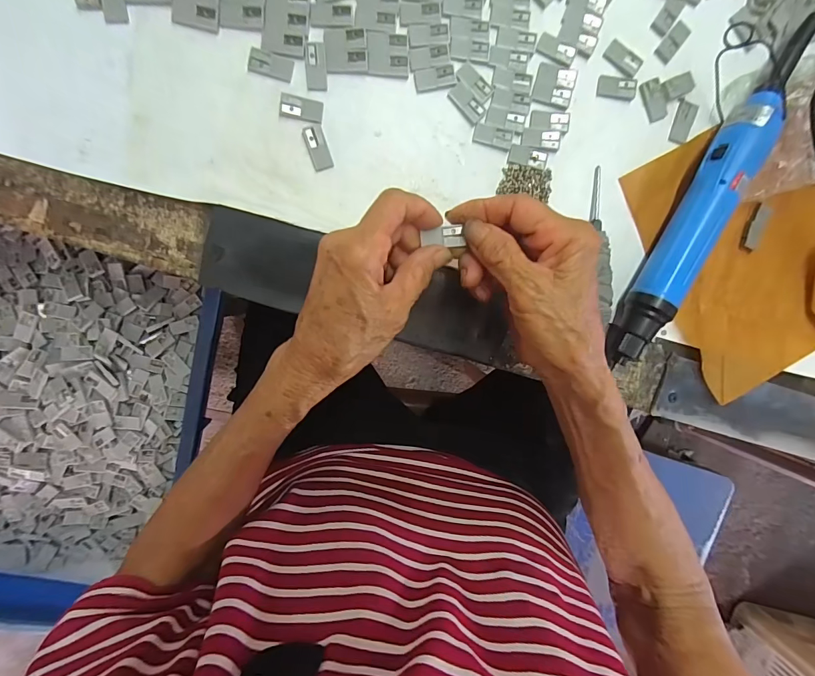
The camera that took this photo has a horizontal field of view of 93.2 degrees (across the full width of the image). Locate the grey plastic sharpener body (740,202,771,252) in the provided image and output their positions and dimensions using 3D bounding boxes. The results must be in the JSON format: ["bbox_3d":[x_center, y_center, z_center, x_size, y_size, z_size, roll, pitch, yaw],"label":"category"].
[{"bbox_3d":[0.276,-0.088,0.305,0.015,0.006,0.038,22,92,-8],"label":"grey plastic sharpener body"}]

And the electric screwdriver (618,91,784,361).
[{"bbox_3d":[0.206,-0.082,0.283,0.034,0.032,0.203,30,91,-8],"label":"electric screwdriver"}]

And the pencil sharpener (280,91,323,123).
[{"bbox_3d":[-0.071,-0.155,0.259,0.028,0.004,0.015,8,94,-7],"label":"pencil sharpener"}]

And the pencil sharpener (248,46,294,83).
[{"bbox_3d":[-0.090,-0.180,0.254,0.028,0.004,0.015,14,93,-8],"label":"pencil sharpener"}]

